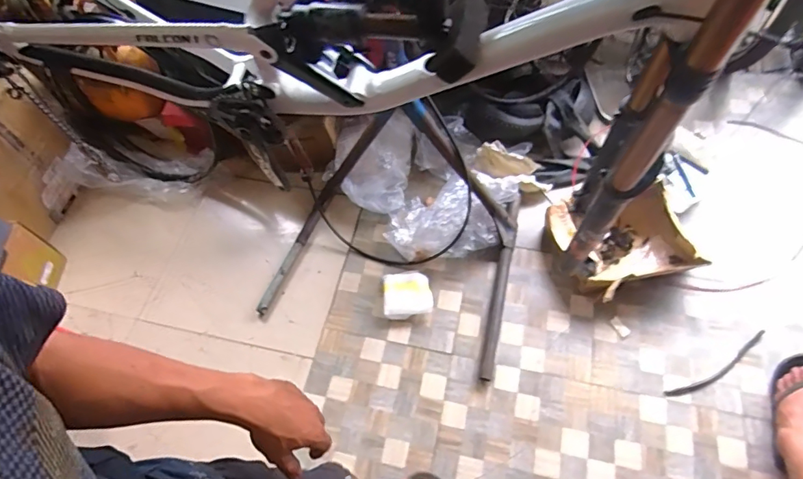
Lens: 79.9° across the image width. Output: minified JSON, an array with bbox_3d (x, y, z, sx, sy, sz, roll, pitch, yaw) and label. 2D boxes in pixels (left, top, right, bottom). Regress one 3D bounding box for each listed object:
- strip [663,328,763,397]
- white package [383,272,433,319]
[{"bbox_3d":[0.915,0.366,1.371,0.365,0.009,0.043,-27,63,-11],"label":"strip"},{"bbox_3d":[0.018,0.171,1.513,0.151,0.049,0.152,-6,61,0],"label":"white package"}]

